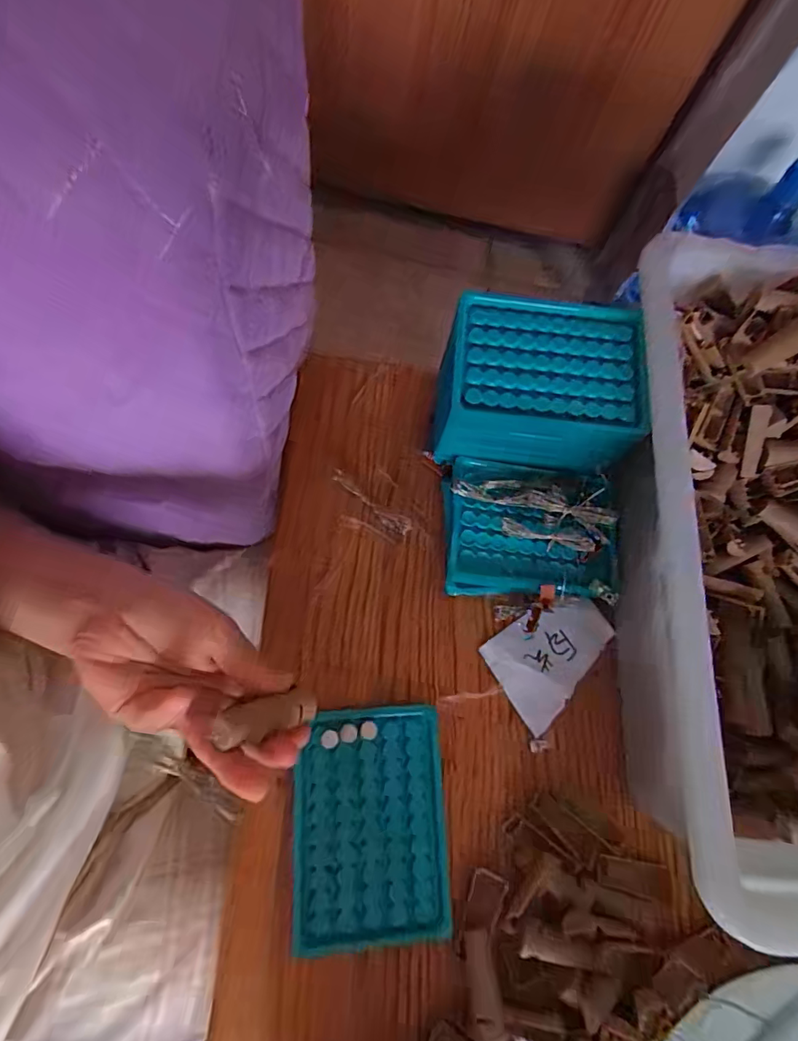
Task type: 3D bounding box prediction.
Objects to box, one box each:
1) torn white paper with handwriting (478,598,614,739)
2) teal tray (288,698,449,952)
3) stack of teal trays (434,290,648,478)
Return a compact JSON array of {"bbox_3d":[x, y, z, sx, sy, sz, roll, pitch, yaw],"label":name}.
[{"bbox_3d":[0.115,0.097,0.355,0.095,0.009,0.068,-32,80,-16],"label":"torn white paper with handwriting"},{"bbox_3d":[-0.018,0.190,0.307,0.093,0.013,0.129,0,73,-8],"label":"teal tray"},{"bbox_3d":[0.095,-0.093,0.358,0.132,0.089,0.096,11,72,-5],"label":"stack of teal trays"}]

